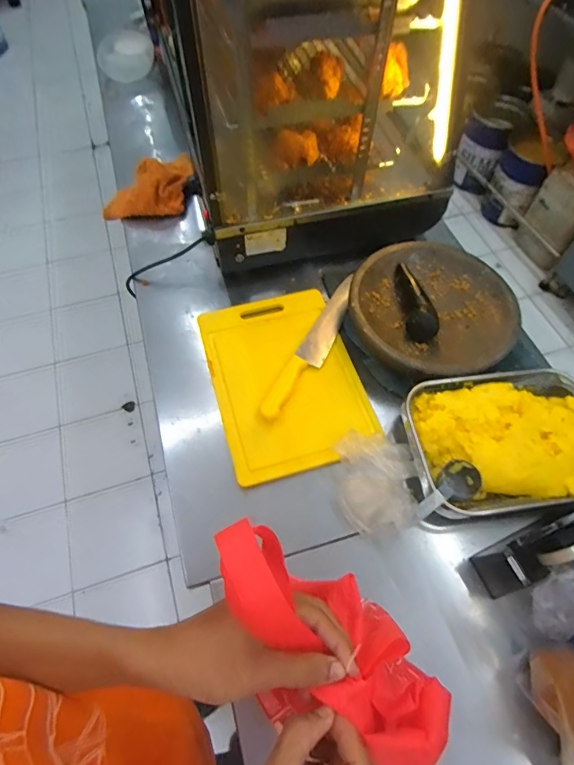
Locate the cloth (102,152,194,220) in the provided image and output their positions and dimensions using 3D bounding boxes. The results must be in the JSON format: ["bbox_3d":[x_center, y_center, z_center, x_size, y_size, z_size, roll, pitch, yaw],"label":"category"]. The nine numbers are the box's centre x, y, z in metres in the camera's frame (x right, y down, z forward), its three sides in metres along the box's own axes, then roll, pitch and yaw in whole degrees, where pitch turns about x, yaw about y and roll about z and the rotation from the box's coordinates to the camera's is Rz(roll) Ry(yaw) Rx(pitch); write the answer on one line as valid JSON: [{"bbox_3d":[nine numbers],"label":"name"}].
[{"bbox_3d":[-0.301,-0.446,0.984,0.150,0.082,0.229,38,67,18],"label":"cloth"}]

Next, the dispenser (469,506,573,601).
[{"bbox_3d":[0.333,0.221,0.561,0.146,0.117,0.063,-23,63,-13],"label":"dispenser"}]

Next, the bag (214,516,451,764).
[{"bbox_3d":[0.032,0.198,0.321,0.242,0.063,0.095,45,67,-7],"label":"bag"}]

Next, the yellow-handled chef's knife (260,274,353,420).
[{"bbox_3d":[0.054,-0.071,0.762,0.050,0.014,0.341,25,63,13],"label":"yellow-handled chef's knife"}]

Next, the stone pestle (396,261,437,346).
[{"bbox_3d":[0.234,-0.149,0.762,0.056,0.048,0.170,2,61,0],"label":"stone pestle"}]

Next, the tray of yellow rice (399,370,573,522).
[{"bbox_3d":[0.342,0.091,0.652,0.301,0.063,0.211,-7,61,-5],"label":"tray of yellow rice"}]

